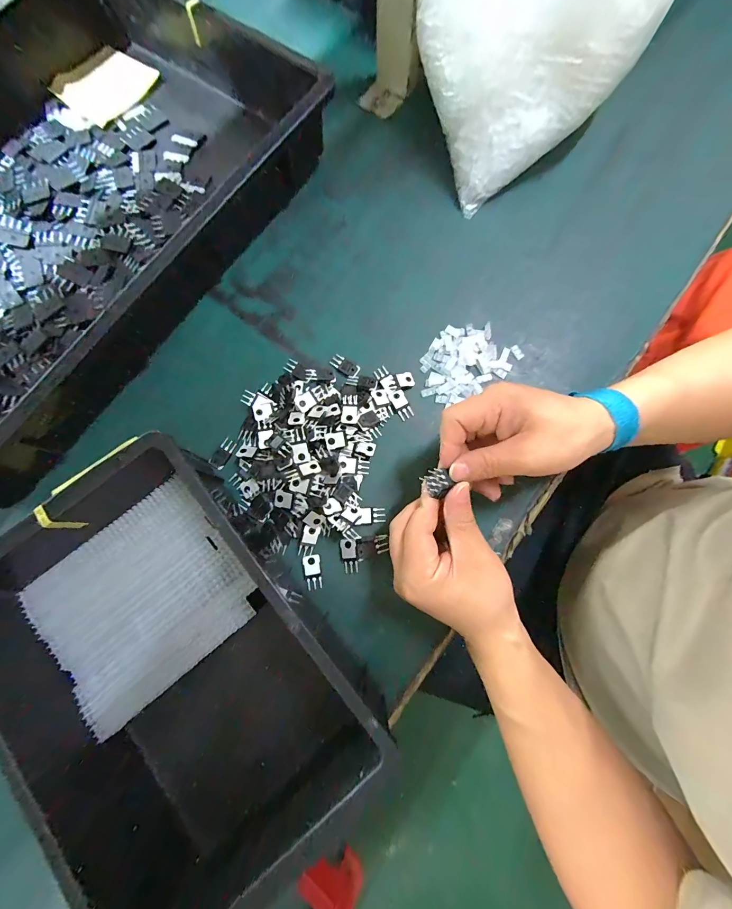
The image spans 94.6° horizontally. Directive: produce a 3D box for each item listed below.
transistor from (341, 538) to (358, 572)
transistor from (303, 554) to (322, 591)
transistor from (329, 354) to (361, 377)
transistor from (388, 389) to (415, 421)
[{"bbox_3d":[-0.016,0.094,0.312,0.014,0.009,0.032,-11,94,-2],"label":"transistor"},{"bbox_3d":[-0.049,0.108,0.311,0.015,0.004,0.030,-6,78,-1],"label":"transistor"},{"bbox_3d":[-0.022,-0.092,0.351,0.031,0.004,0.013,31,80,6],"label":"transistor"},{"bbox_3d":[0.035,-0.051,0.342,0.016,0.004,0.031,-30,79,-6],"label":"transistor"}]

